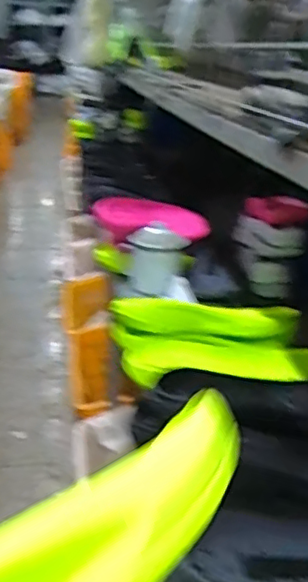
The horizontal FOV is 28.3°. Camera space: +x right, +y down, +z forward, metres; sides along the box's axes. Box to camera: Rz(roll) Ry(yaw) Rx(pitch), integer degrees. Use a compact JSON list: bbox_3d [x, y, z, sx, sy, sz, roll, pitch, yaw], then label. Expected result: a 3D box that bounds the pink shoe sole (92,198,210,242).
[{"bbox_3d":[-0.008,-0.153,1.264,0.245,0.070,0.124,-13,27,-33],"label":"pink shoe sole"}]

